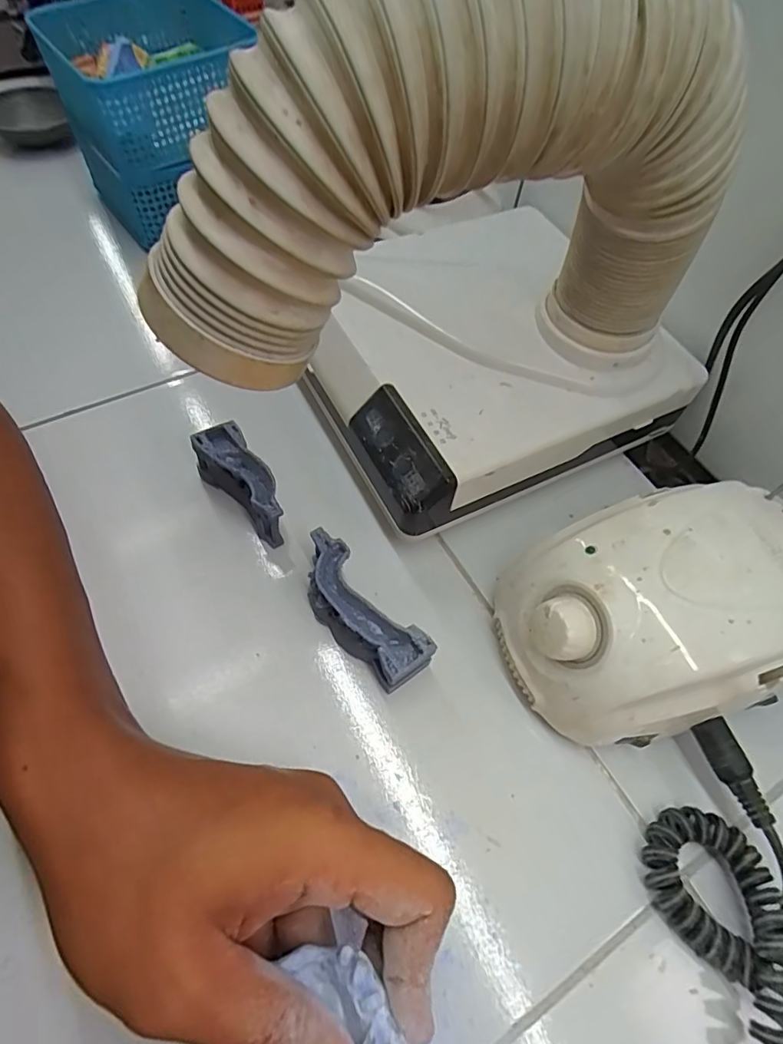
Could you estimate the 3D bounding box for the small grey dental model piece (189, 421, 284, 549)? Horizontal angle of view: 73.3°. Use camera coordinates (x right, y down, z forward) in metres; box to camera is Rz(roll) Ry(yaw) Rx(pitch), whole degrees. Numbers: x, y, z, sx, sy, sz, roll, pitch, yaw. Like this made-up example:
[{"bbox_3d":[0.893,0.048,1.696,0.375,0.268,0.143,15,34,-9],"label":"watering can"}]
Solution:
[{"bbox_3d":[-0.085,-0.020,0.307,0.029,0.041,0.068,-33,68,-21],"label":"small grey dental model piece"}]

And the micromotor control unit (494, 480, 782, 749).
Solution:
[{"bbox_3d":[0.128,0.046,0.260,0.135,0.080,0.103,-15,61,-14],"label":"micromotor control unit"}]

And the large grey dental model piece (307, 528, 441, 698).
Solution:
[{"bbox_3d":[-0.018,0.050,0.280,0.031,0.040,0.085,-36,69,-22],"label":"large grey dental model piece"}]

